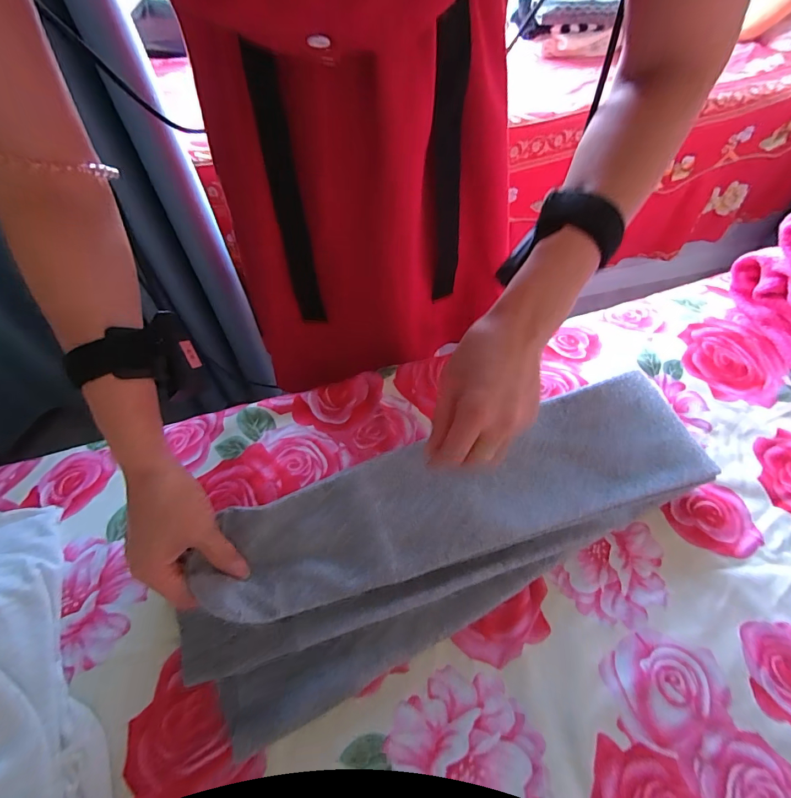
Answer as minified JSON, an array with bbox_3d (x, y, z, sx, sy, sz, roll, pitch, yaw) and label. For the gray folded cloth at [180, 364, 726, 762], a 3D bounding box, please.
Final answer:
[{"bbox_3d":[0.055,0.107,0.343,0.457,0.034,0.150,-21,77,-11],"label":"gray folded cloth"}]

